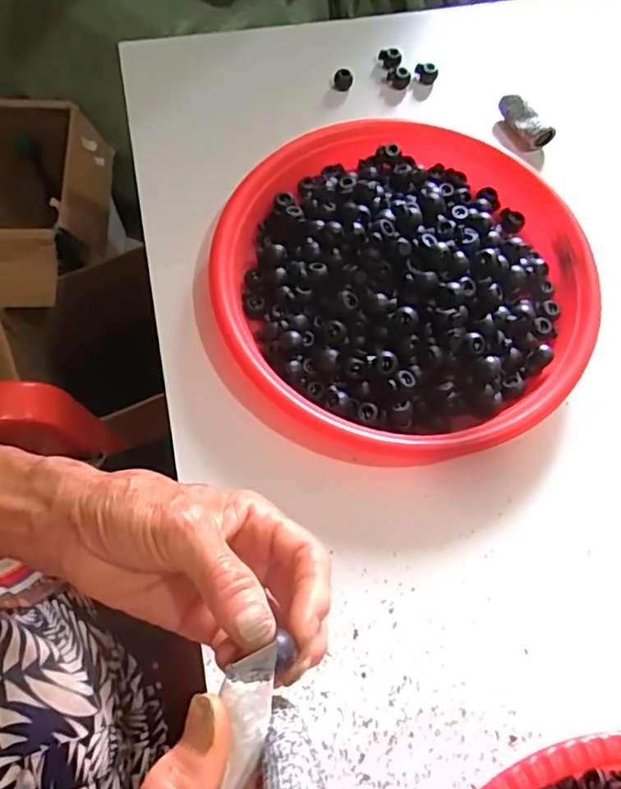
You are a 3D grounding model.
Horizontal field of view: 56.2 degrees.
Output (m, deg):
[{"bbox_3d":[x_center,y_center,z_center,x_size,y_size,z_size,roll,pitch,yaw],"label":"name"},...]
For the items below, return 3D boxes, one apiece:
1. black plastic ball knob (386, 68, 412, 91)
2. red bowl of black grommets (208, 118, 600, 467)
[{"bbox_3d":[0.074,-0.266,0.488,0.019,0.013,0.015,12,68,2],"label":"black plastic ball knob"},{"bbox_3d":[0.065,-0.080,0.396,0.240,0.053,0.250,1,68,-2],"label":"red bowl of black grommets"}]

